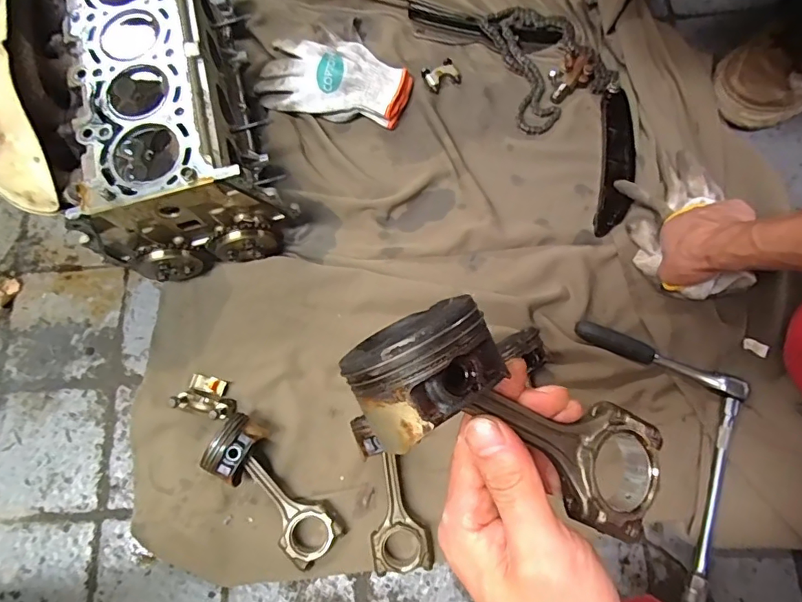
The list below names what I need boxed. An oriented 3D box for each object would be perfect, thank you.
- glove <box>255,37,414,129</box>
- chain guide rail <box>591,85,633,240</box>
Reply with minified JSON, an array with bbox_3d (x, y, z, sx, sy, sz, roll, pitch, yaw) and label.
[{"bbox_3d":[-0.091,-0.309,0.671,0.204,0.029,0.106,7,75,6],"label":"glove"},{"bbox_3d":[0.283,-0.181,0.634,0.040,0.031,0.193,6,75,5],"label":"chain guide rail"}]

